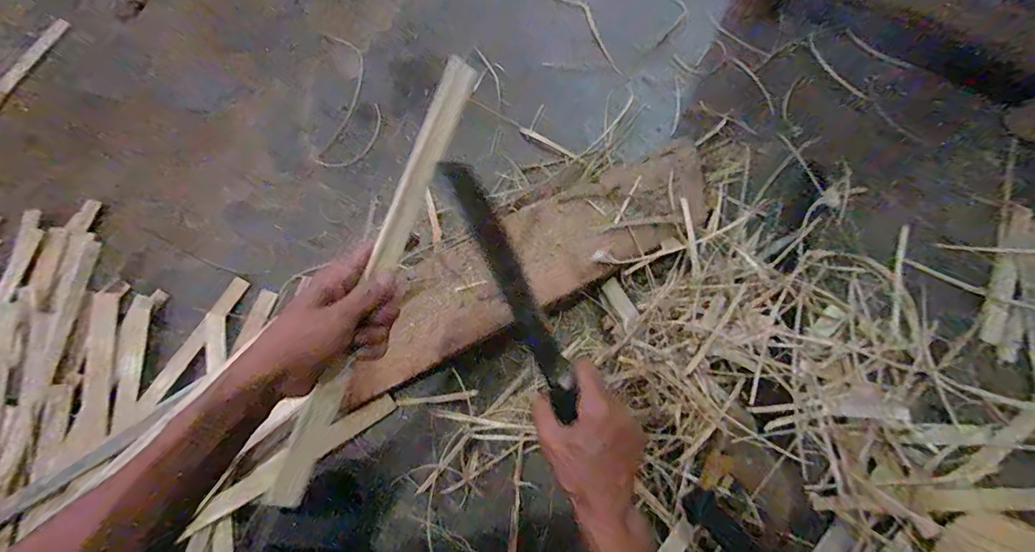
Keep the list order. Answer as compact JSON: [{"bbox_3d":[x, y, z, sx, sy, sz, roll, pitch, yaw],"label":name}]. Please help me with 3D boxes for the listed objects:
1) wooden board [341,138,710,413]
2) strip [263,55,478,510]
[{"bbox_3d":[0.013,-0.013,0.553,0.510,0.031,0.119,-27,88,-3],"label":"wooden board"},{"bbox_3d":[-0.112,-0.008,0.365,0.025,0.009,0.389,24,80,-24],"label":"strip"}]

